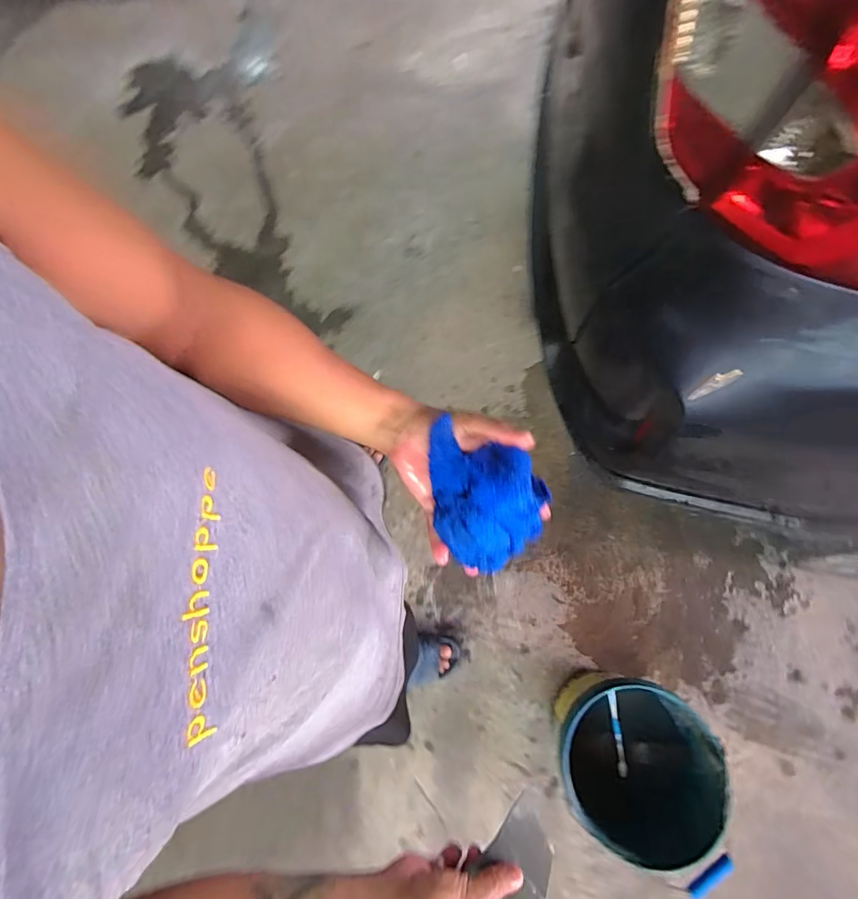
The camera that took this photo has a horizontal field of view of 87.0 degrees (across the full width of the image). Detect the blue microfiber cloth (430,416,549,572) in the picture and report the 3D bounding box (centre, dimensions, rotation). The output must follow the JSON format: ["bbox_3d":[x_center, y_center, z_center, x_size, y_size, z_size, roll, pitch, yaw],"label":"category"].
[{"bbox_3d":[0.054,0.056,0.441,0.104,0.145,0.046,13,29,24],"label":"blue microfiber cloth"}]

